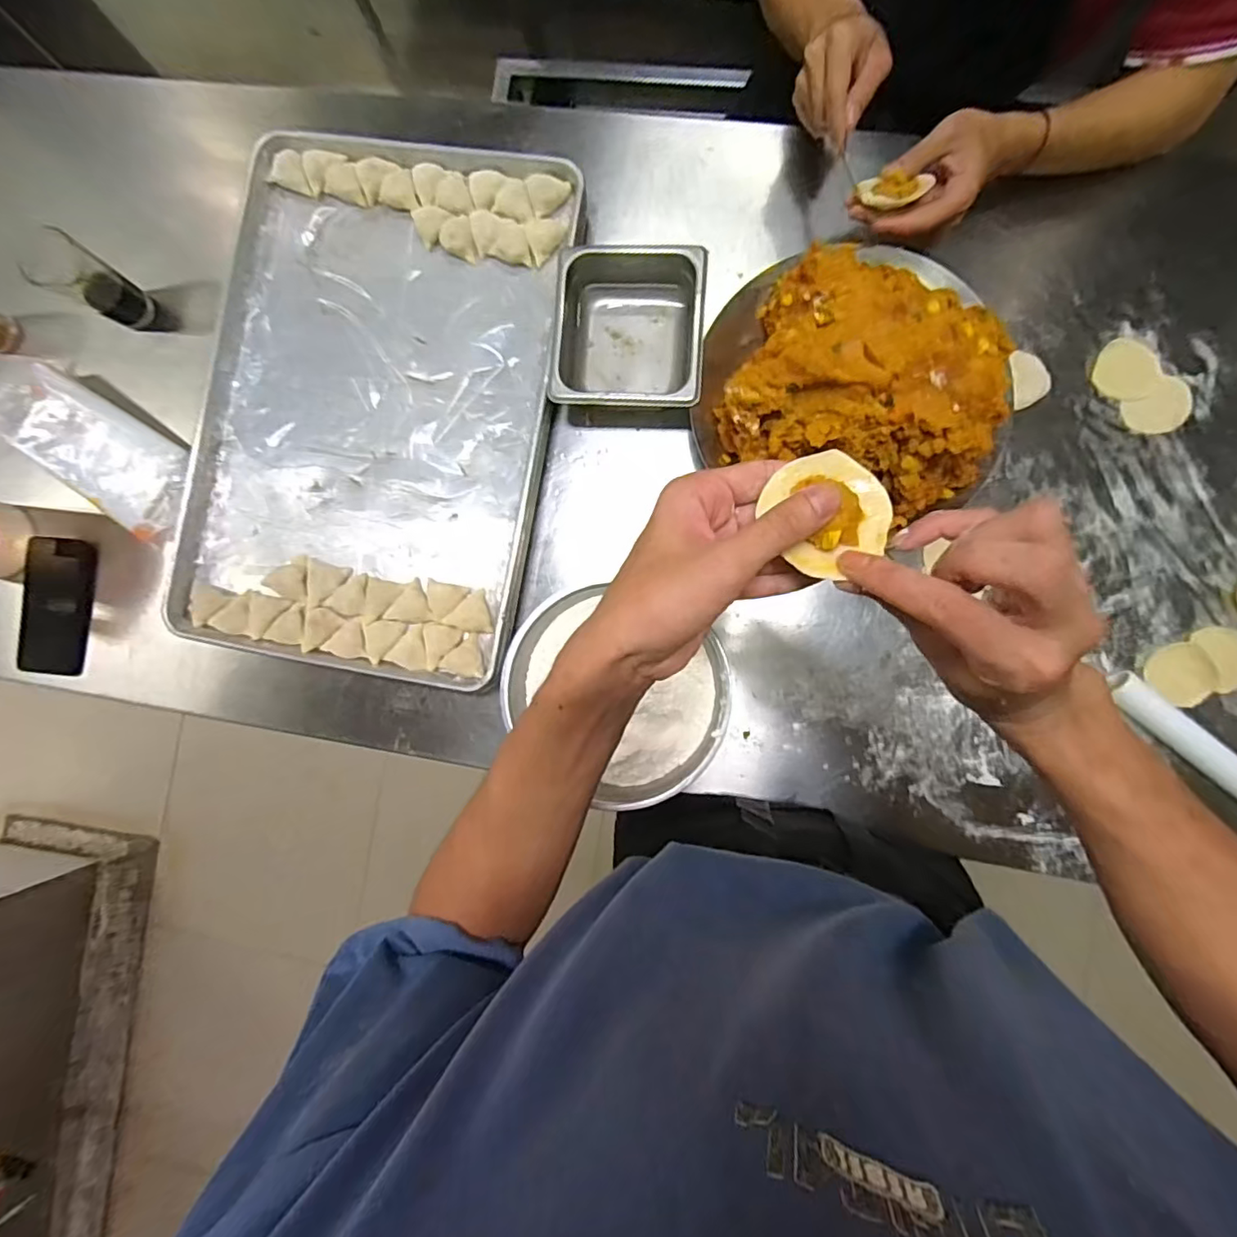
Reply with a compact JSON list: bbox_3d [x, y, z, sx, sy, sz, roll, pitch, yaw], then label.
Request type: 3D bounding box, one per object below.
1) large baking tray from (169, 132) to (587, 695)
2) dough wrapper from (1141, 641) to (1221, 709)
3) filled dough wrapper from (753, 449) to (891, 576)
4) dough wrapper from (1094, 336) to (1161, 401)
[{"bbox_3d":[-0.282,-0.248,0.654,0.411,0.050,0.609,9,87,4],"label":"large baking tray"},{"bbox_3d":[0.581,0.056,0.582,0.064,0.004,0.056,43,98,11],"label":"dough wrapper"},{"bbox_3d":[0.109,-0.056,0.290,0.060,0.012,0.062,0,86,3],"label":"filled dough wrapper"},{"bbox_3d":[0.545,-0.266,0.601,0.064,0.004,0.065,27,88,5],"label":"dough wrapper"}]

